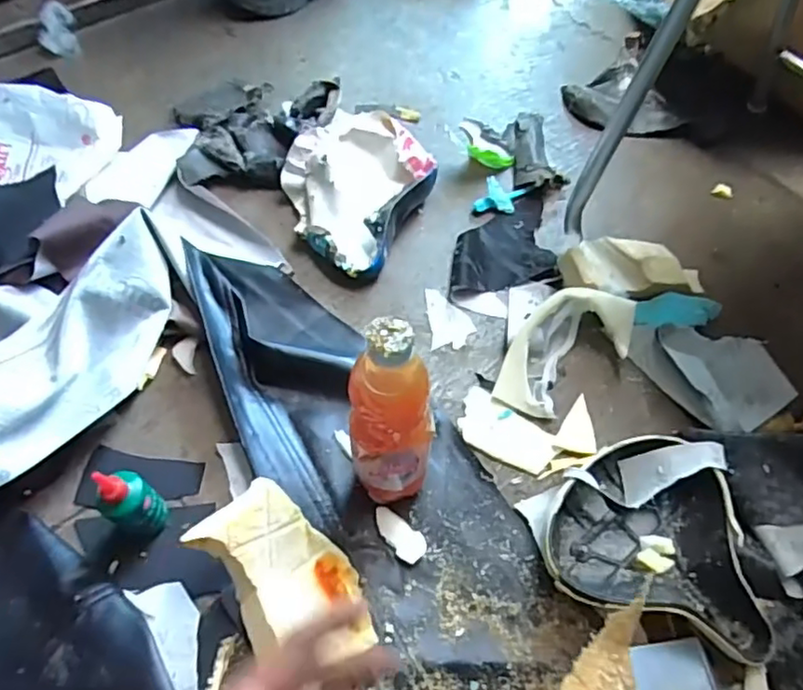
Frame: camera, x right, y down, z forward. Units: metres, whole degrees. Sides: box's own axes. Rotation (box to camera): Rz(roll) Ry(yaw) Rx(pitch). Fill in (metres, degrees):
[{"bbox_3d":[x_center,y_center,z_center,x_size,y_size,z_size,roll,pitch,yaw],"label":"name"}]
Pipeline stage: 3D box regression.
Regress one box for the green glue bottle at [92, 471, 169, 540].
[{"bbox_3d":[-0.237,0.139,0.557,0.040,0.095,0.044,36,62,18],"label":"green glue bottle"}]

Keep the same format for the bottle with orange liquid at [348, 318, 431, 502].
[{"bbox_3d":[-0.007,0.067,0.531,0.068,0.231,0.055,3,58,-2],"label":"bottle with orange liquid"}]

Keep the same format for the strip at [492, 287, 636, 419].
[{"bbox_3d":[0.179,0.003,0.687,0.102,0.056,0.173,36,62,18],"label":"strip"}]

